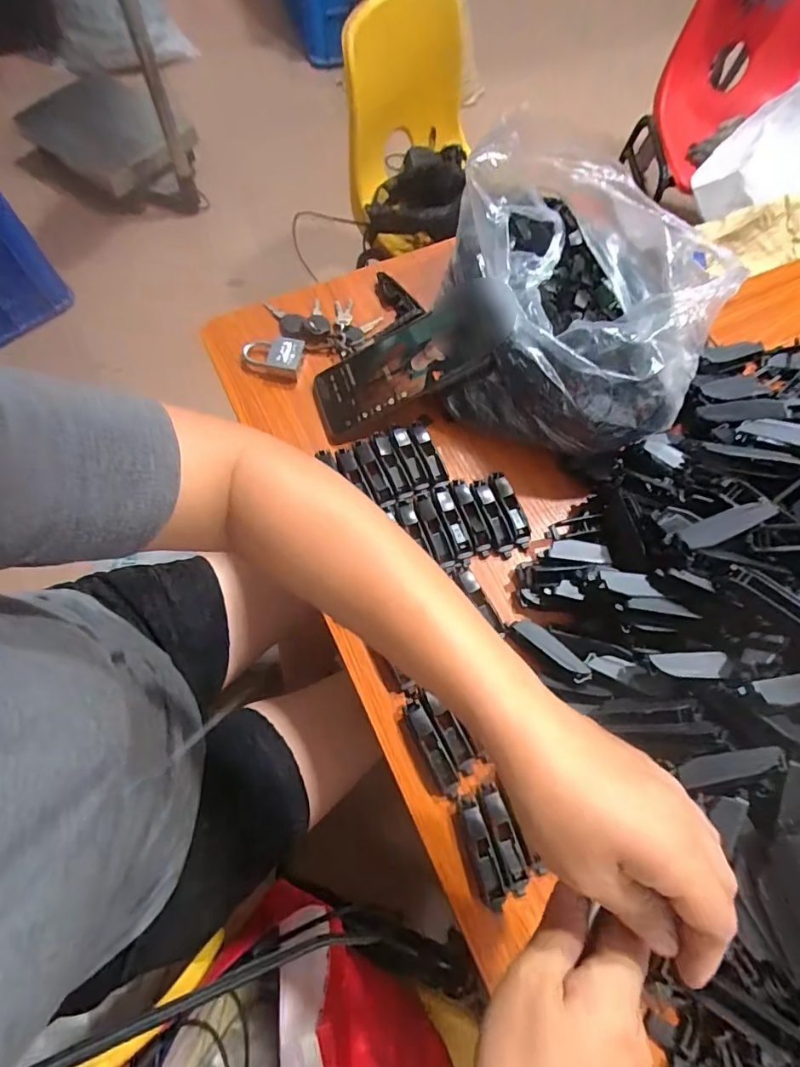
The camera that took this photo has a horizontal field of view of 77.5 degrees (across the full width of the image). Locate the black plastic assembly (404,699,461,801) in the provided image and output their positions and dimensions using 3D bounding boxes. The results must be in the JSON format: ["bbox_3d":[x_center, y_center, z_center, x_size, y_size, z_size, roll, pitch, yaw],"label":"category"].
[{"bbox_3d":[0.024,0.165,0.382,0.016,0.011,0.072,-26,72,-12],"label":"black plastic assembly"}]

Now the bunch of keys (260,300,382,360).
[{"bbox_3d":[-0.084,-0.233,0.538,0.107,0.022,0.075,28,70,8],"label":"bunch of keys"}]

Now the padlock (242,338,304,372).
[{"bbox_3d":[-0.130,-0.184,0.509,0.061,0.011,0.037,9,80,13],"label":"padlock"}]

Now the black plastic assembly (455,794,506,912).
[{"bbox_3d":[0.057,0.230,0.359,0.019,0.011,0.072,-16,70,-8],"label":"black plastic assembly"}]

